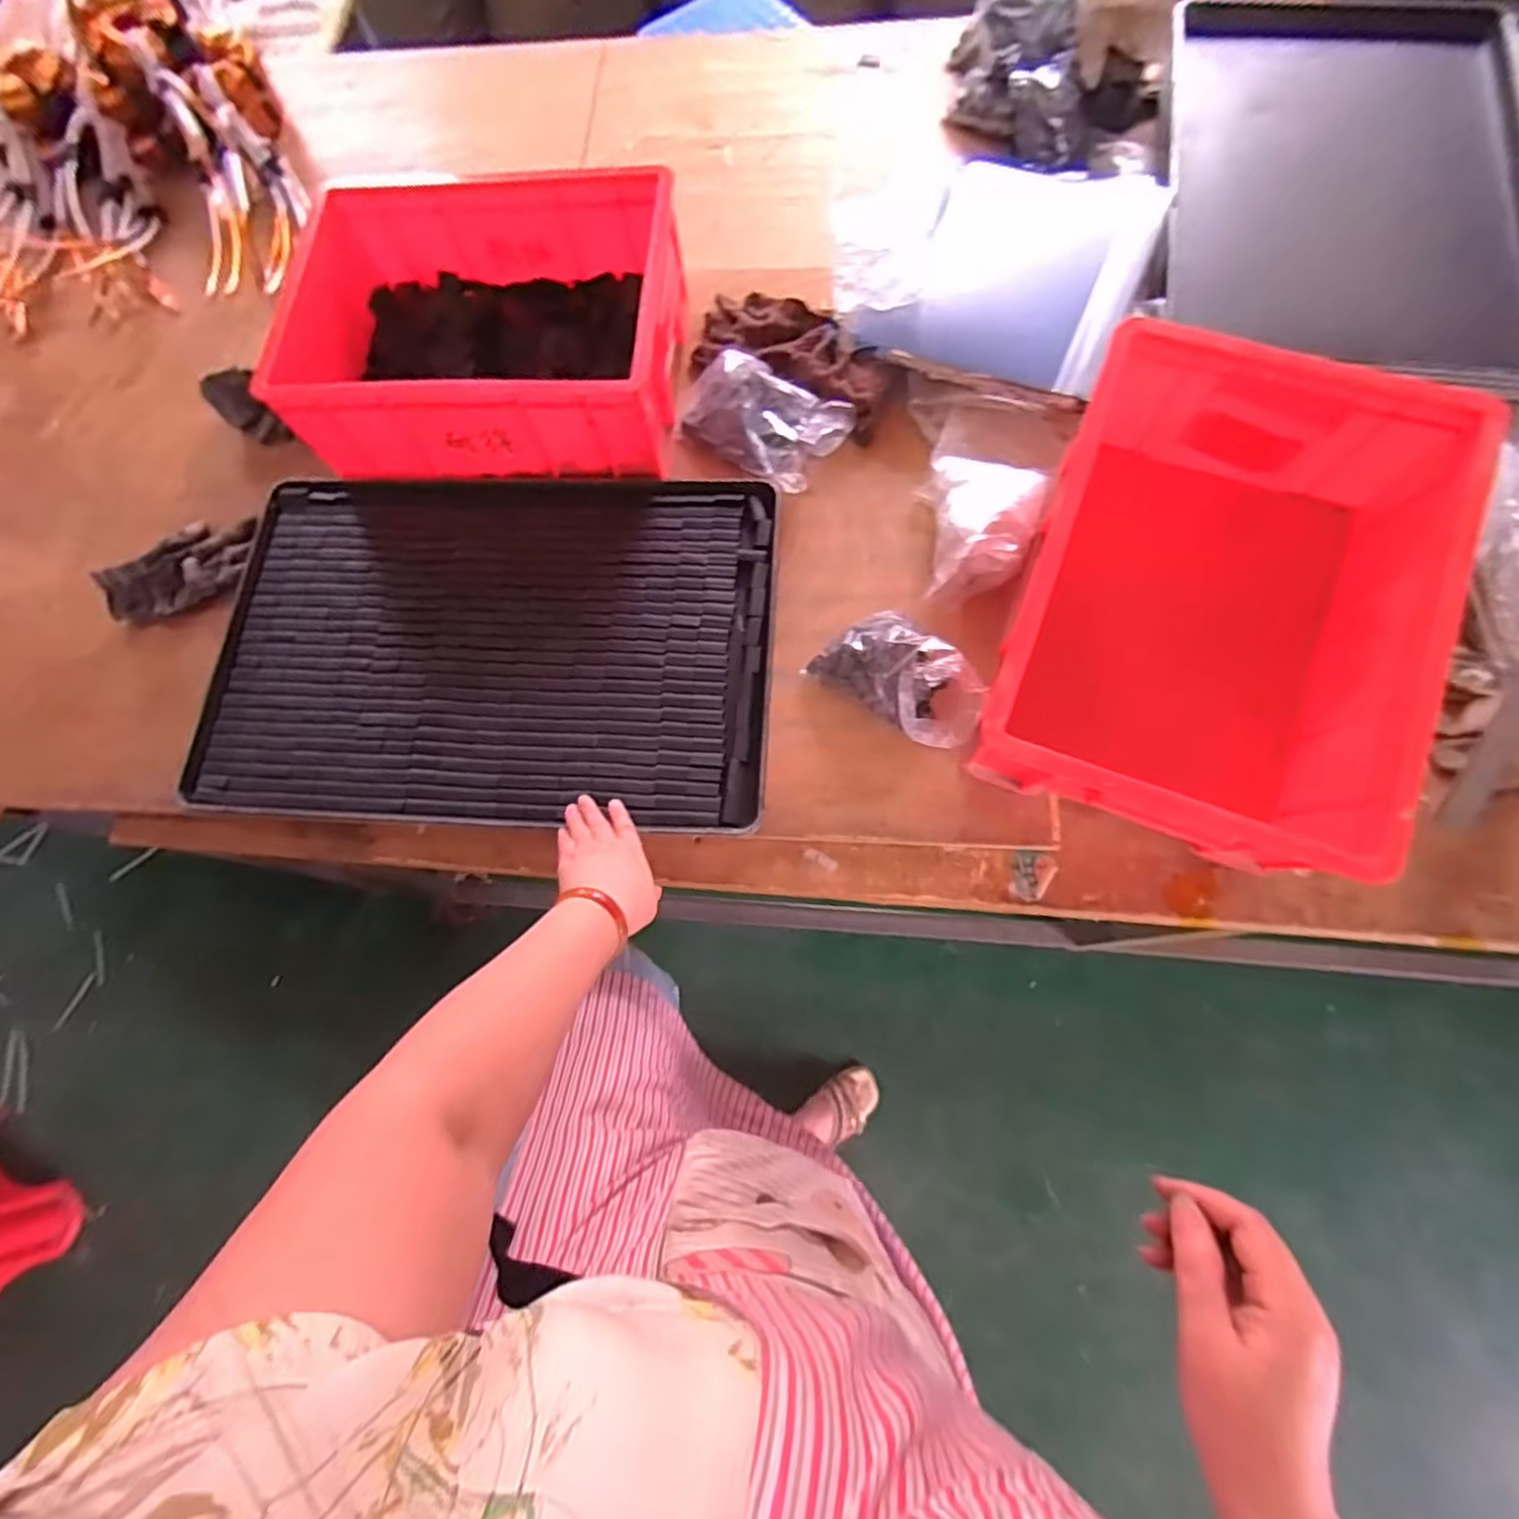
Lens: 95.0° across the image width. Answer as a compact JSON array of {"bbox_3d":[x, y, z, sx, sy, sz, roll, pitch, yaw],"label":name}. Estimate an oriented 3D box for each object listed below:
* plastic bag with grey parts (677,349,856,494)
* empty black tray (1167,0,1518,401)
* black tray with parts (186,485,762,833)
[{"bbox_3d":[0.000,-0.383,0.778,0.179,0.034,0.112,34,78,13],"label":"plastic bag with grey parts"},{"bbox_3d":[0.688,-0.685,0.821,0.378,0.054,0.595,7,76,16],"label":"empty black tray"},{"bbox_3d":[-0.272,-0.126,0.736,0.579,0.029,0.385,3,72,2],"label":"black tray with parts"}]

